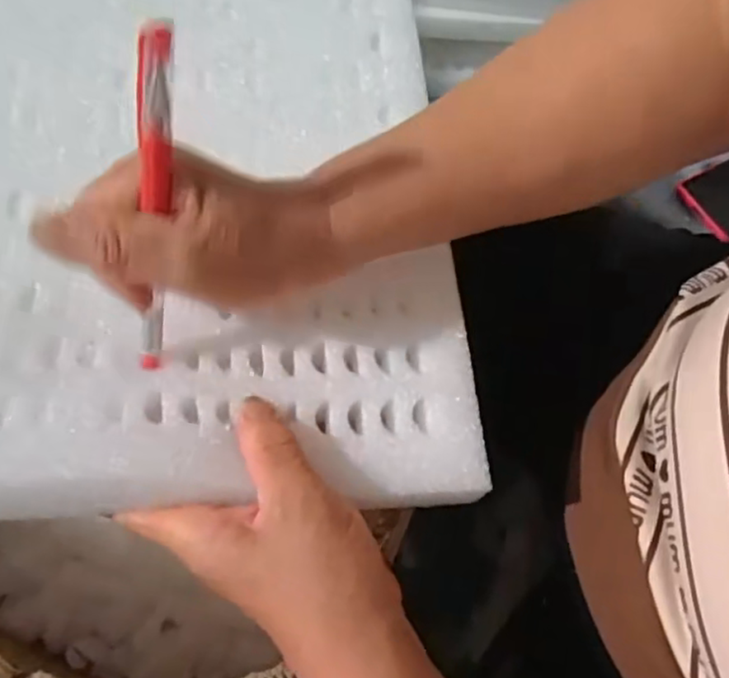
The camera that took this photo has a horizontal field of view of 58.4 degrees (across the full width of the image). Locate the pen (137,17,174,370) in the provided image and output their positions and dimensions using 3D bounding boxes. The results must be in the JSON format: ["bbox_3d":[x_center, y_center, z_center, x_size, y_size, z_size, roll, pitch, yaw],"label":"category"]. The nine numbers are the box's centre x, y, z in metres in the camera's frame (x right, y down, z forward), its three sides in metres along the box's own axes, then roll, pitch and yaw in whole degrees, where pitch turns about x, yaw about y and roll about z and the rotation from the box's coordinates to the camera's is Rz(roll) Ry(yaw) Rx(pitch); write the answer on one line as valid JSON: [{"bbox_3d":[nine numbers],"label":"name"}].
[{"bbox_3d":[-0.082,-0.045,0.253,0.012,0.147,0.009,21,40,7],"label":"pen"}]

